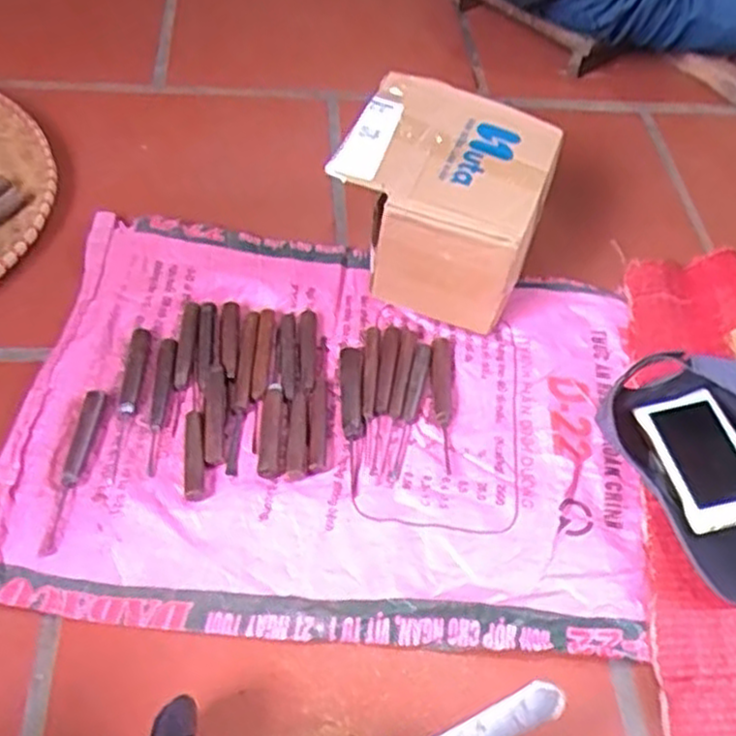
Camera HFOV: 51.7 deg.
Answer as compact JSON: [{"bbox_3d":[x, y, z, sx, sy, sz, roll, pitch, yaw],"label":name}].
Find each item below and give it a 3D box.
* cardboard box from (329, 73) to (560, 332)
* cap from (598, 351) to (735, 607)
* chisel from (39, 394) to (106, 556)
[{"bbox_3d":[0.092,-0.196,0.929,0.225,0.187,0.213,21,56,10],"label":"cardboard box"},{"bbox_3d":[0.369,0.101,0.786,0.155,0.081,0.255,-24,60,-19],"label":"cap"},{"bbox_3d":[-0.297,0.101,0.762,0.020,0.012,0.180,7,55,0],"label":"chisel"}]

